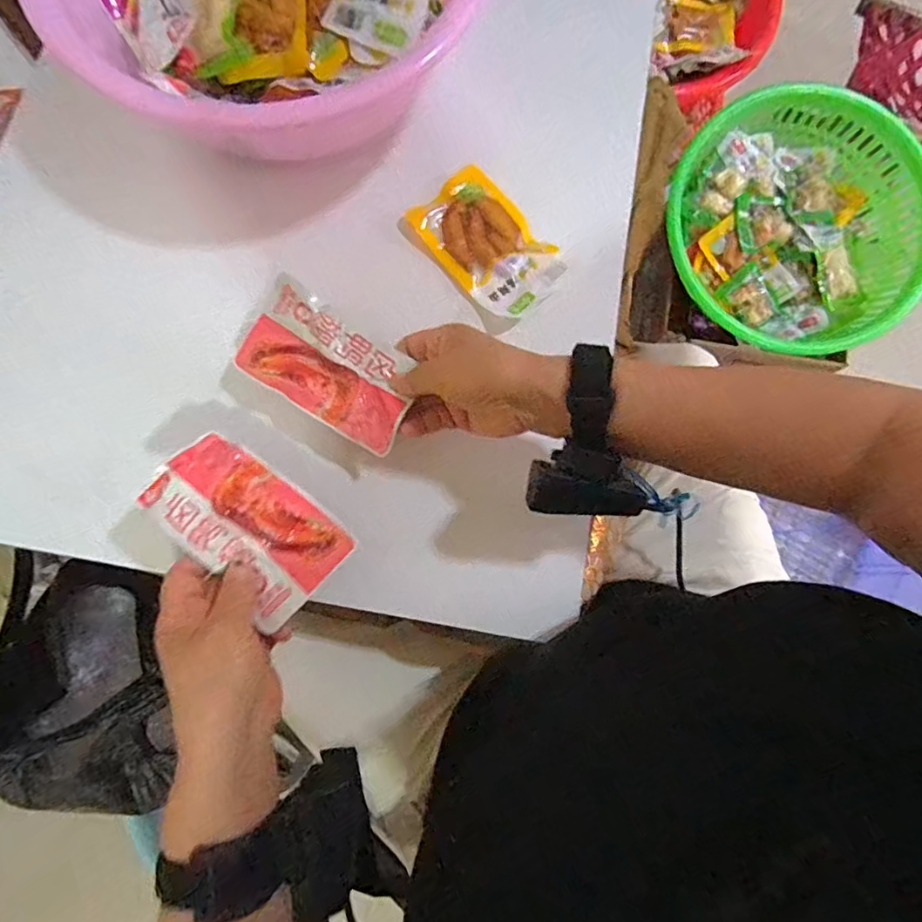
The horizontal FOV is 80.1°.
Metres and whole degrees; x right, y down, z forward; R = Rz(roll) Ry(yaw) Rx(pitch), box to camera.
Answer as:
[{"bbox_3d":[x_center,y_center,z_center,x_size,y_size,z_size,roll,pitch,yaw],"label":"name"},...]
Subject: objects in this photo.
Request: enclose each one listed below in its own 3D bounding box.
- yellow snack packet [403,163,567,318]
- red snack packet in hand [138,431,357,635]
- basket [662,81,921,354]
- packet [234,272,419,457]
[{"bbox_3d":[0.023,-0.182,0.460,0.079,0.012,0.130,-38,82,-8],"label":"yellow snack packet"},{"bbox_3d":[-0.142,0.040,0.364,0.130,0.019,0.071,40,81,6],"label":"red snack packet in hand"},{"bbox_3d":[0.433,-0.304,0.722,0.338,0.096,0.327,-43,83,-9],"label":"basket"},{"bbox_3d":[-0.096,-0.067,0.399,0.133,0.011,0.073,36,100,7],"label":"packet"}]

